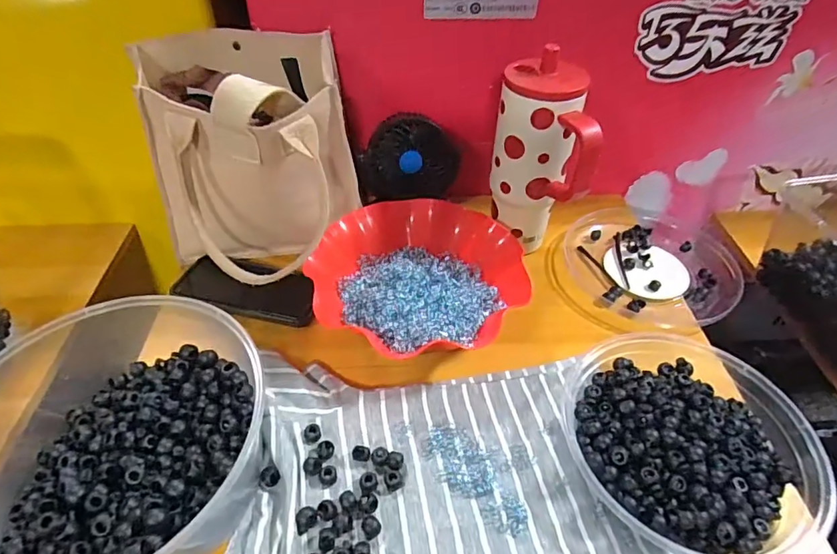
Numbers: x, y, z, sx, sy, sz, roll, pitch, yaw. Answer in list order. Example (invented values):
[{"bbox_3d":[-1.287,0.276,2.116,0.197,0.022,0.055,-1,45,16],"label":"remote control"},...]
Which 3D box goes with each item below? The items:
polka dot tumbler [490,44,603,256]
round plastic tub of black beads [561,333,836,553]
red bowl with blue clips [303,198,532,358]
[{"bbox_3d":[0.129,-0.114,0.549,0.096,0.217,0.108,4,44,2],"label":"polka dot tumbler"},{"bbox_3d":[0.229,0.133,0.427,0.190,0.037,0.196,1,44,-1],"label":"round plastic tub of black beads"},{"bbox_3d":[0.002,0.003,0.538,0.212,0.061,0.210,1,44,-1],"label":"red bowl with blue clips"}]

